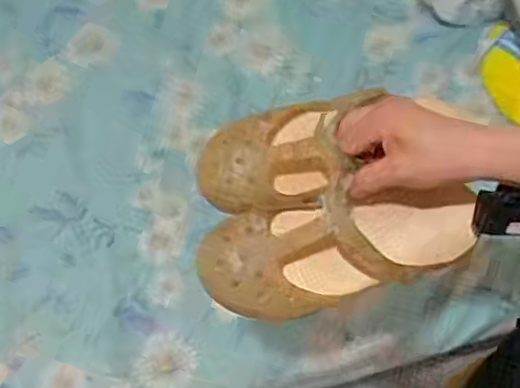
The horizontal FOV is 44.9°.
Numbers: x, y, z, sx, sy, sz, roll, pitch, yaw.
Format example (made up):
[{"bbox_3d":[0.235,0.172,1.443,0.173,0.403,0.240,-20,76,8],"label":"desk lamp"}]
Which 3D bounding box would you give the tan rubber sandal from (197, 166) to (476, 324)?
[{"bbox_3d":[0.065,0.040,0.522,0.229,0.072,0.087,-15,74,0],"label":"tan rubber sandal"}]

